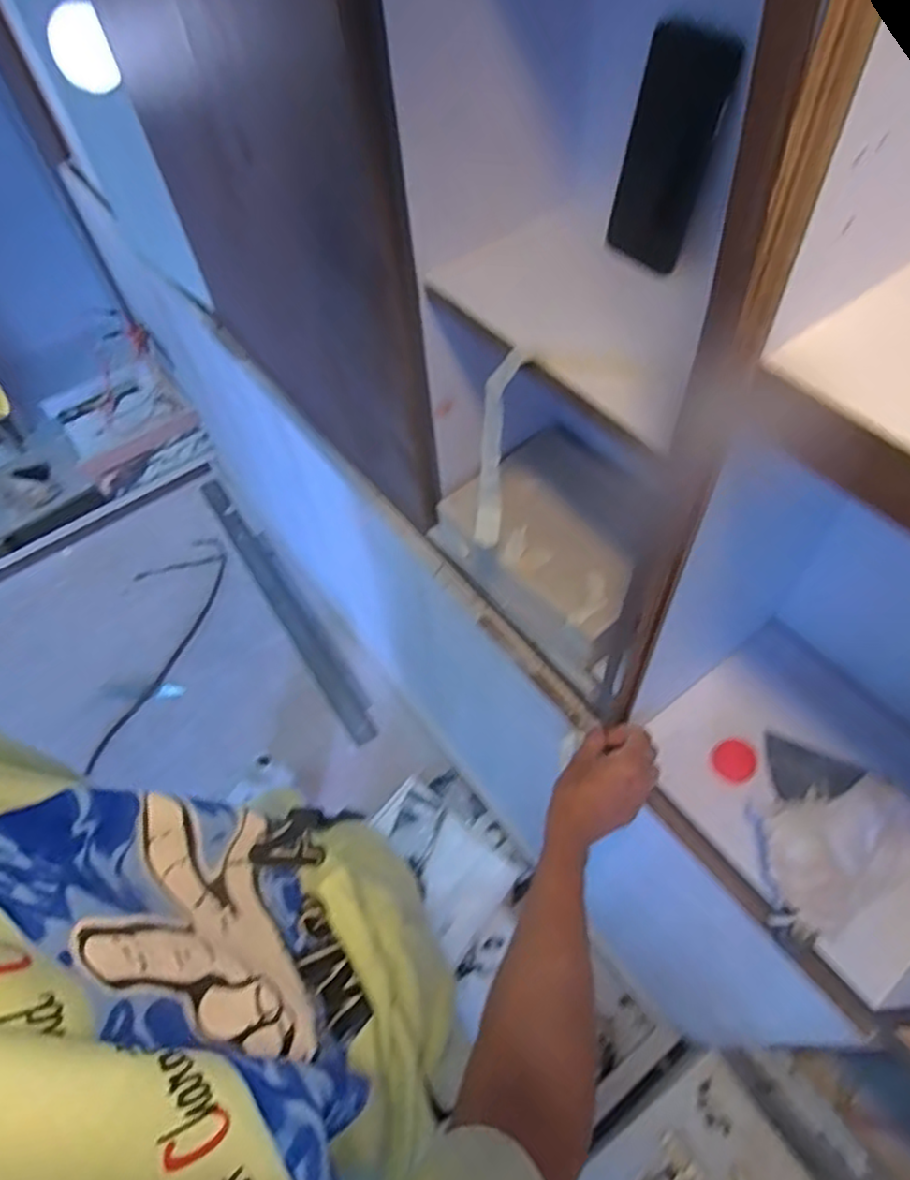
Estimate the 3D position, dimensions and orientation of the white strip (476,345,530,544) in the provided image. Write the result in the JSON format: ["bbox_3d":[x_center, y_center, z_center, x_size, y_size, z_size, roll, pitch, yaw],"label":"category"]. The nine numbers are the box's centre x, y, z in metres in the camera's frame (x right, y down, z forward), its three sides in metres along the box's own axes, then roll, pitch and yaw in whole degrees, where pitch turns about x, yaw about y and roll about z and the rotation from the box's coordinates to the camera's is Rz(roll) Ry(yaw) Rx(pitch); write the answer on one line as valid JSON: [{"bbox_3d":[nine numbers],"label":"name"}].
[{"bbox_3d":[0.041,-0.124,0.610,0.049,0.191,0.069,3,57,7],"label":"white strip"}]

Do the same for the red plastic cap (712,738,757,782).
[{"bbox_3d":[0.289,0.176,0.694,0.043,0.005,0.041,-2,56,3],"label":"red plastic cap"}]

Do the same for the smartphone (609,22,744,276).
[{"bbox_3d":[0.178,-0.359,0.563,0.064,0.169,0.005,19,51,11],"label":"smartphone"}]

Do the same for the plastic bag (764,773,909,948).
[{"bbox_3d":[0.355,0.228,0.616,0.170,0.063,0.108,-28,59,-14],"label":"plastic bag"}]

